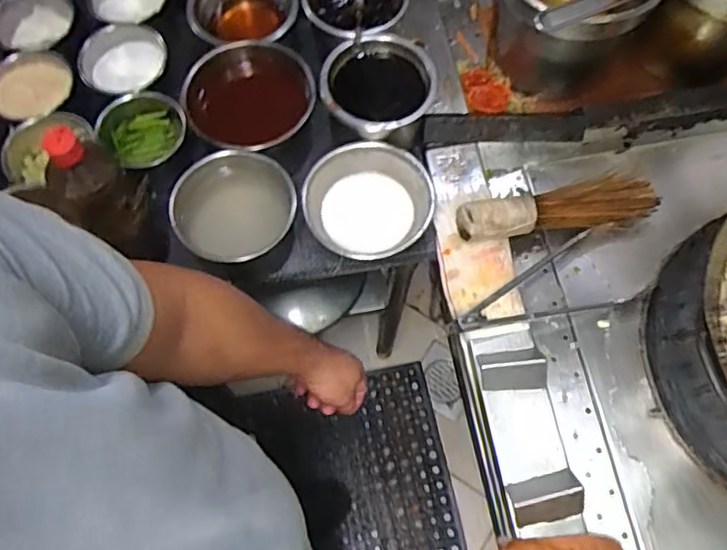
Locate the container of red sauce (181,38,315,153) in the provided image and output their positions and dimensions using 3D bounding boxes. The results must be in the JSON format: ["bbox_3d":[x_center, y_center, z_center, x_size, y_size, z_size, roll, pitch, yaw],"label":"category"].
[{"bbox_3d":[-0.155,-0.236,0.860,0.173,0.101,0.175,0,70,0],"label":"container of red sauce"}]

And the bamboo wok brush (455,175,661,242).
[{"bbox_3d":[0.273,-0.098,0.867,0.295,0.085,0.074,-10,71,-4],"label":"bamboo wok brush"}]

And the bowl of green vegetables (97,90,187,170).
[{"bbox_3d":[-0.305,-0.200,0.868,0.112,0.044,0.108,0,70,0],"label":"bowl of green vegetables"}]

